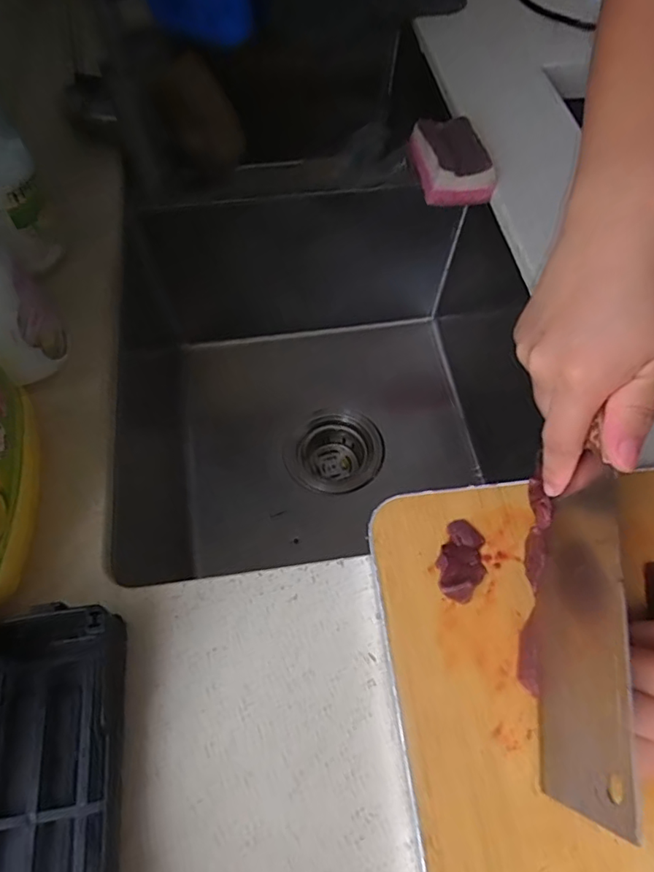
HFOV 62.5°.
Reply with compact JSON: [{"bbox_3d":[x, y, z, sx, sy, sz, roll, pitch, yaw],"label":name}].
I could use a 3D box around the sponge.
[{"bbox_3d":[0.121,-0.269,0.531,0.061,0.034,0.086,-11,62,-8],"label":"sponge"}]

